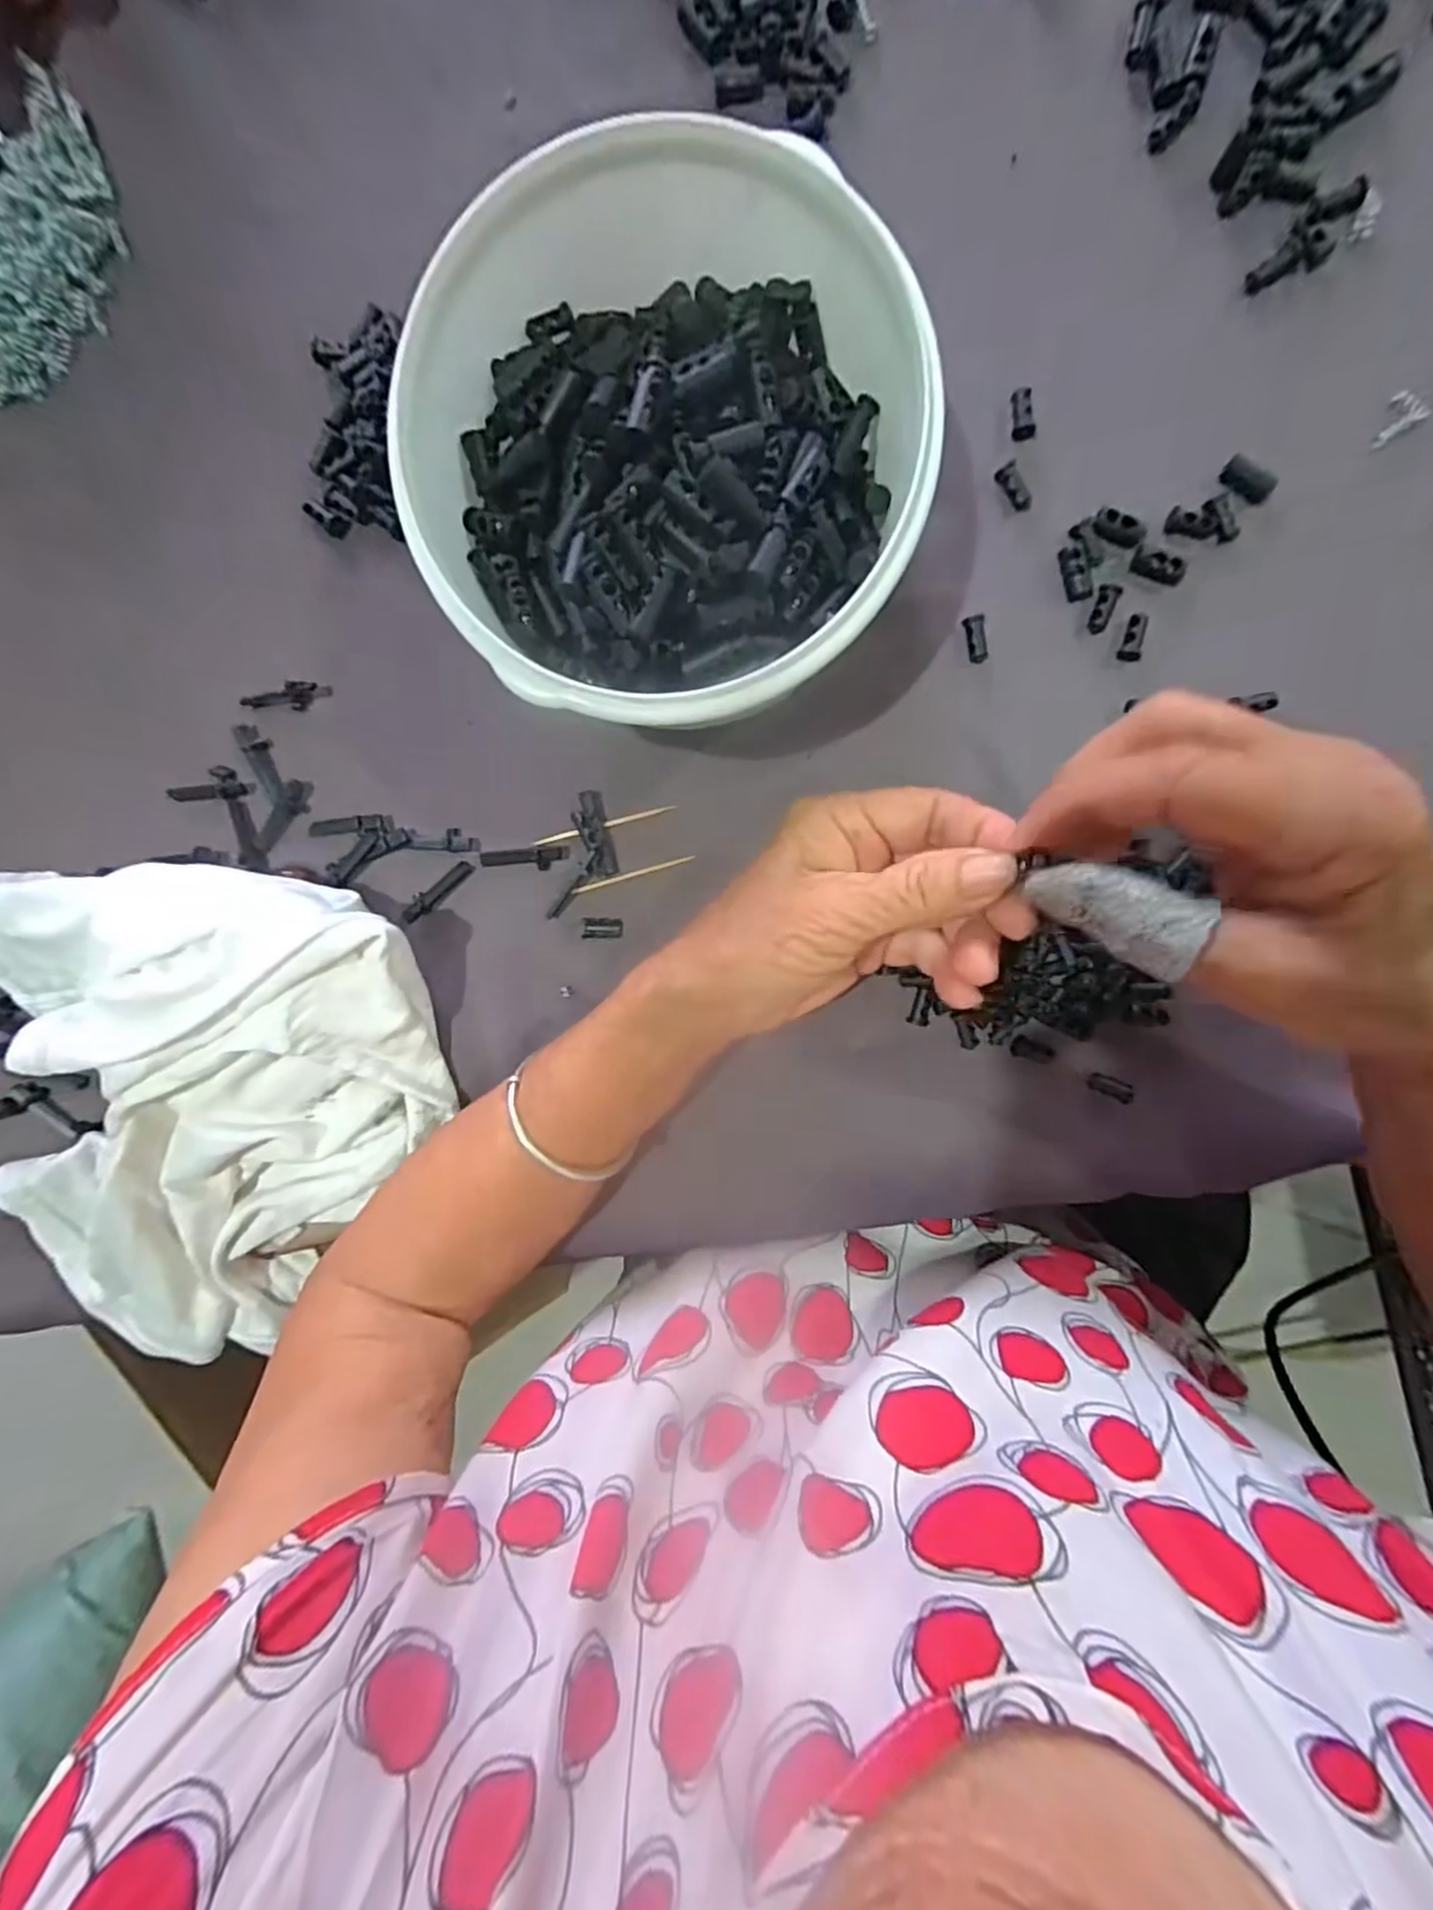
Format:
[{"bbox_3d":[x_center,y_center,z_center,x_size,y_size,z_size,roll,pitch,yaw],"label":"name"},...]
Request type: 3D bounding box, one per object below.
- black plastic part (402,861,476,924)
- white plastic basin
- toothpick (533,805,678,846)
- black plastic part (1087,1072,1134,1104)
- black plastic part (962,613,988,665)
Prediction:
[{"bbox_3d":[-0.121,-0.028,0.300,0.037,0.004,0.009,-40,93,9],"label":"black plastic part"},{"bbox_3d":[-0.014,-0.159,0.239,0.158,0.078,0.160,0,95,4],"label":"white plastic basin"},{"bbox_3d":[-0.047,-0.055,0.291,0.061,0.004,0.004,-14,96,6],"label":"toothpick"},{"bbox_3d":[0.162,0.054,0.286,0.018,0.004,0.008,25,99,15],"label":"black plastic part"},{"bbox_3d":[0.102,-0.124,0.272,0.008,0.005,0.018,-17,96,7],"label":"black plastic part"}]

